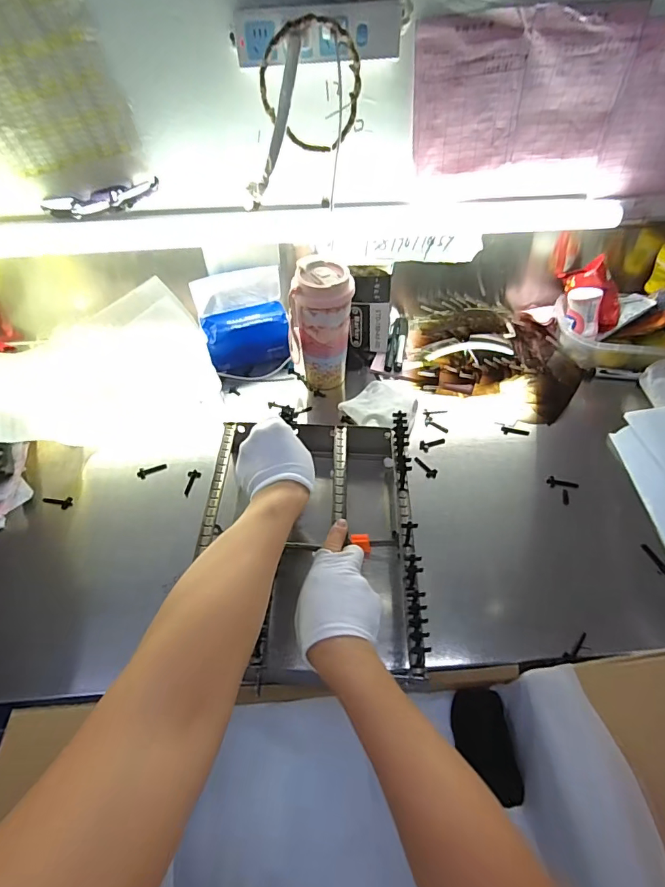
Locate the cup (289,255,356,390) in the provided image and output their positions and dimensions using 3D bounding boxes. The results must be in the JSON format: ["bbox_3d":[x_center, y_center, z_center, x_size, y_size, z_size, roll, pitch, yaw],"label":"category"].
[{"bbox_3d":[-0.019,-0.175,0.679,0.090,0.184,0.073,-6,52,-4],"label":"cup"}]

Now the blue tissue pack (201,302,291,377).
[{"bbox_3d":[-0.142,-0.171,0.754,0.134,0.095,0.068,-21,54,-15],"label":"blue tissue pack"}]

